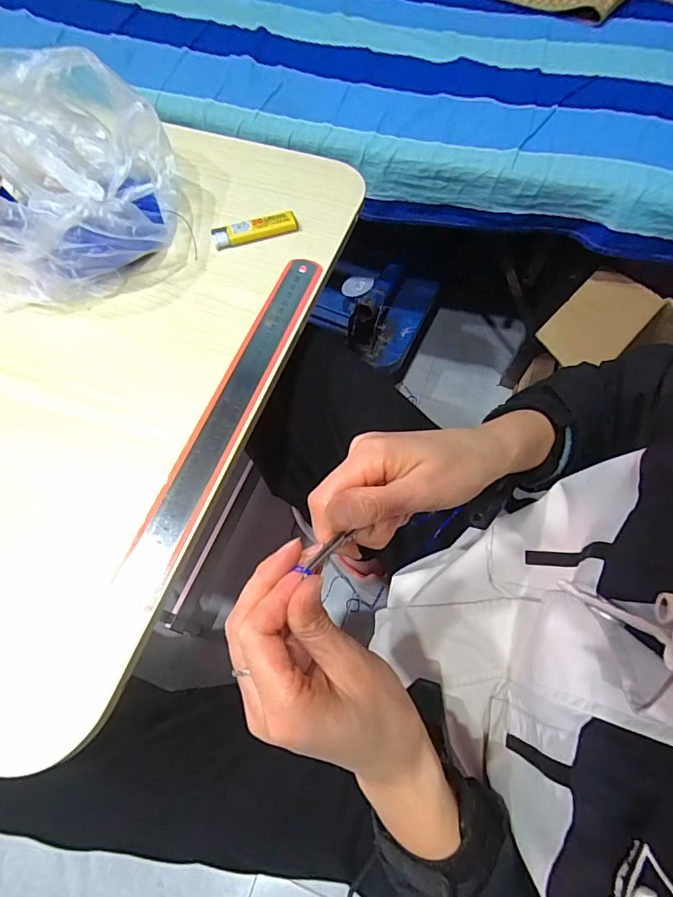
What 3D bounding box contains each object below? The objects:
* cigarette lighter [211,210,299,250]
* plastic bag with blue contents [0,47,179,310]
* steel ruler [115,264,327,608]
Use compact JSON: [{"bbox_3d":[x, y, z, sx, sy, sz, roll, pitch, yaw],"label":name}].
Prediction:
[{"bbox_3d":[-0.078,-0.211,0.452,0.081,0.014,0.020,-16,65,-9],"label":"cigarette lighter"},{"bbox_3d":[-0.235,-0.235,0.407,0.182,0.111,0.179,-19,66,-10],"label":"plastic bag with blue contents"},{"bbox_3d":[-0.078,-0.046,0.380,0.033,0.006,0.298,20,66,5],"label":"steel ruler"}]

